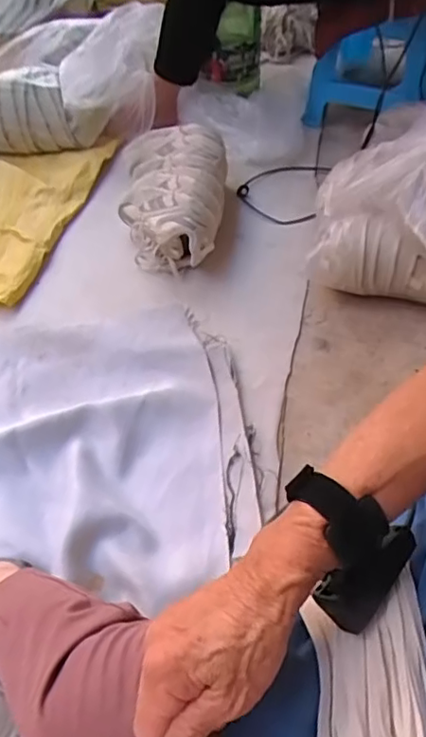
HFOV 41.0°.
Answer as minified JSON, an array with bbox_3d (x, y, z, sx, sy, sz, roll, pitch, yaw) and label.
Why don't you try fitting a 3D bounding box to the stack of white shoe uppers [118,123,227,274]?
[{"bbox_3d":[-0.084,-0.342,1.129,0.211,0.135,0.312,1,53,5],"label":"stack of white shoe uppers"}]

